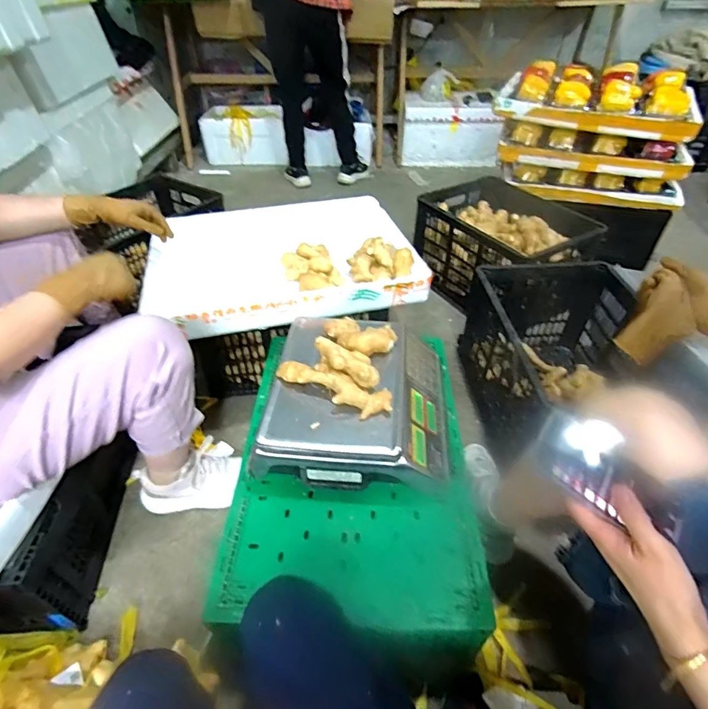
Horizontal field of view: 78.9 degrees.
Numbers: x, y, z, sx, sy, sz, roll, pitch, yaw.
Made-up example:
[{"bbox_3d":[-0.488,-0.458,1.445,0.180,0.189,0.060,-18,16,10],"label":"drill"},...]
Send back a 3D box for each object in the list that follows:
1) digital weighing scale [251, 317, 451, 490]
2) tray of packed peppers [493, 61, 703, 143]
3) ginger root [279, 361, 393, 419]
[{"bbox_3d":[0.019,0.073,0.782,0.317,0.103,0.332,7,44,7],"label":"digital weighing scale"},{"bbox_3d":[0.834,-0.912,1.515,0.612,0.130,0.443,14,45,14],"label":"tray of packed peppers"},{"bbox_3d":[-0.032,0.051,0.704,0.189,0.034,0.052,17,46,17],"label":"ginger root"}]

